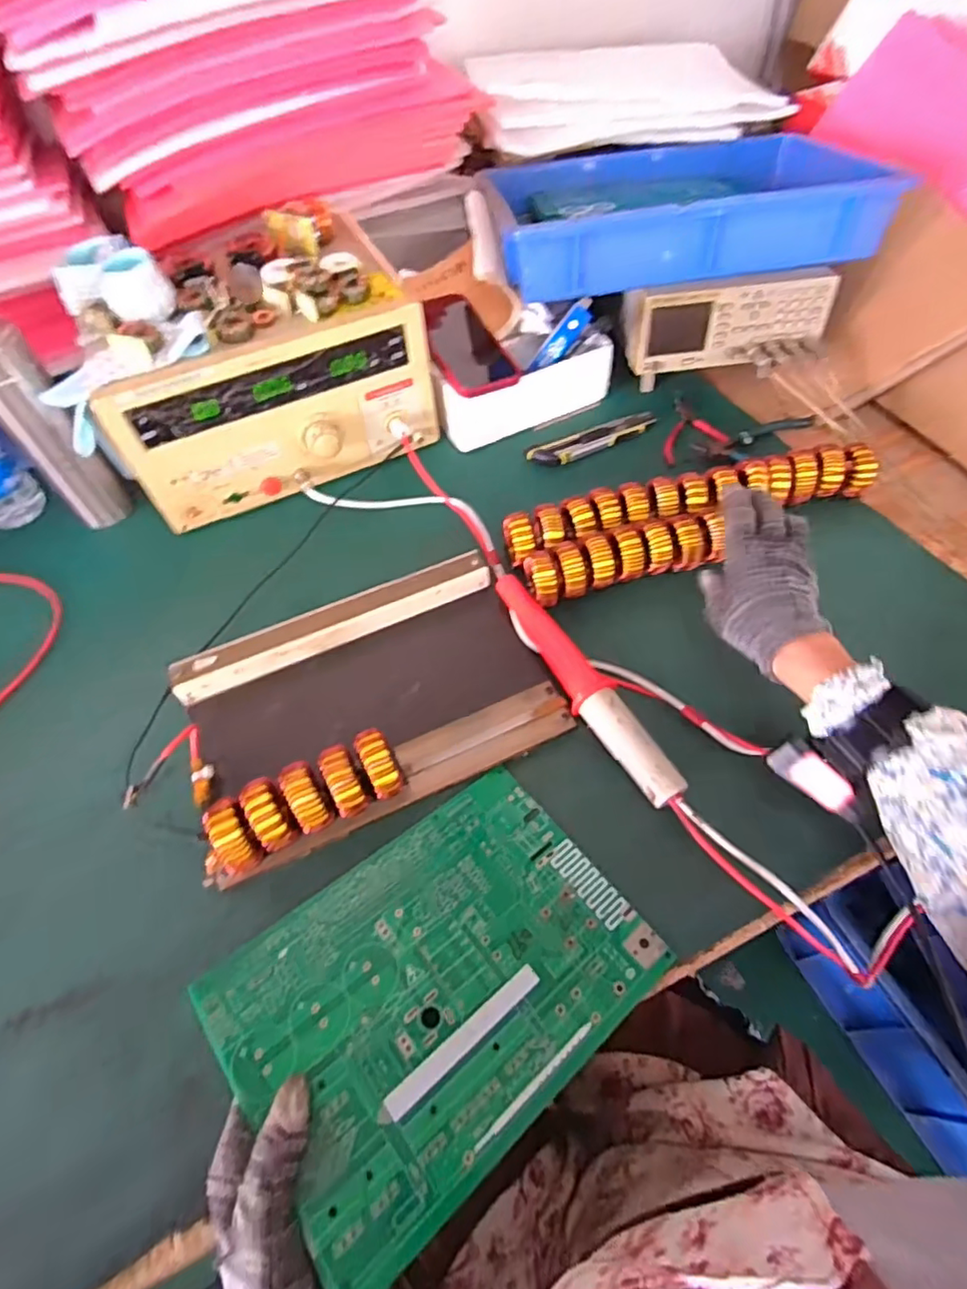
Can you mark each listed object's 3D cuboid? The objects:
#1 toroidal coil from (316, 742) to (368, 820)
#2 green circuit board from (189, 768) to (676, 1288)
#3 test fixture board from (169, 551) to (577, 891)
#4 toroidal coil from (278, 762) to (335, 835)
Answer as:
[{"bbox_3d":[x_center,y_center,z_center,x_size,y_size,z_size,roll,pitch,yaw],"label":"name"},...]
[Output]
[{"bbox_3d":[-0.104,0.102,0.446,0.022,0.054,0.052,-25,58,-12],"label":"toroidal coil"},{"bbox_3d":[-0.024,0.208,0.380,0.248,0.005,0.179,-29,58,-30],"label":"green circuit board"},{"bbox_3d":[-0.094,0.044,0.505,0.291,0.036,0.192,-23,57,-11],"label":"test fixture board"},{"bbox_3d":[-0.130,0.113,0.440,0.025,0.055,0.050,-30,59,-16],"label":"toroidal coil"}]

